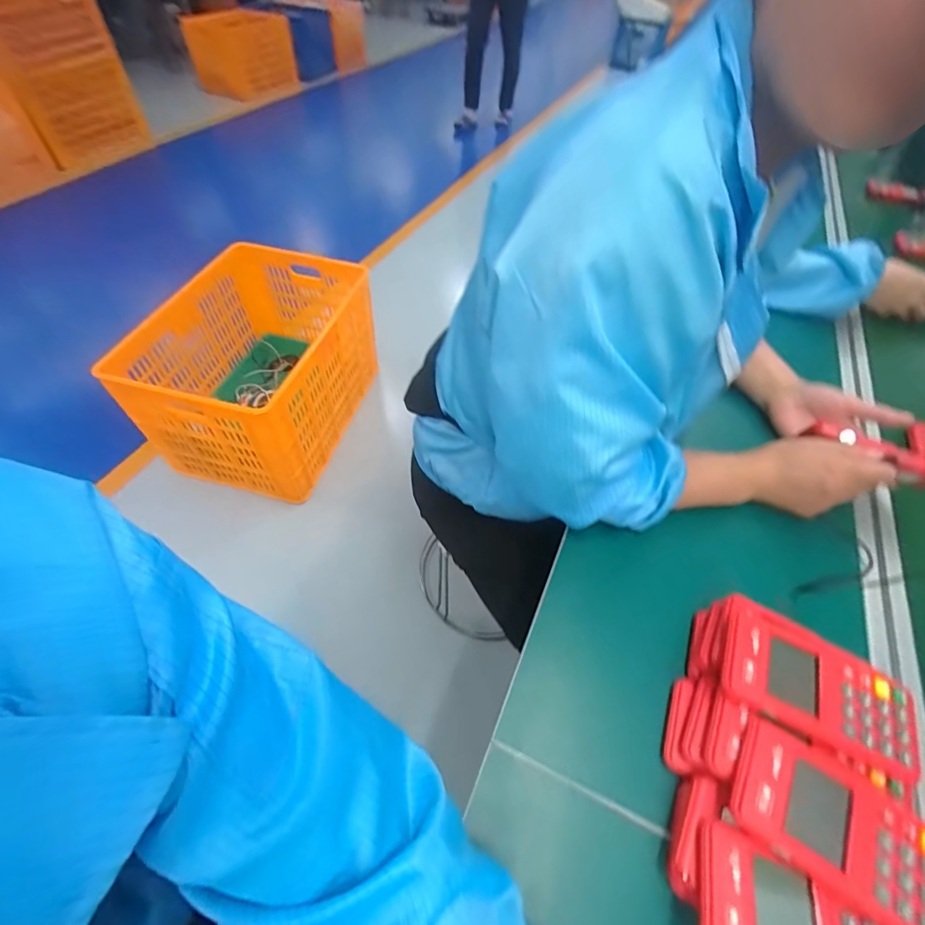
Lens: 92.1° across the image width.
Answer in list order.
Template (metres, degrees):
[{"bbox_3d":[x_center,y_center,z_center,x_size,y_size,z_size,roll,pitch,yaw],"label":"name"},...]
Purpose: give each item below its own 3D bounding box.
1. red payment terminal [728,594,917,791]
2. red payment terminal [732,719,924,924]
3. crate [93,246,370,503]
[{"bbox_3d":[0.271,0.170,0.345,0.127,0.027,0.085,24,56,15],"label":"red payment terminal"},{"bbox_3d":[0.248,0.236,0.285,0.128,0.014,0.073,29,57,18],"label":"red payment terminal"},{"bbox_3d":[-0.581,-0.318,1.379,0.478,0.387,0.734,11,54,6],"label":"crate"}]

